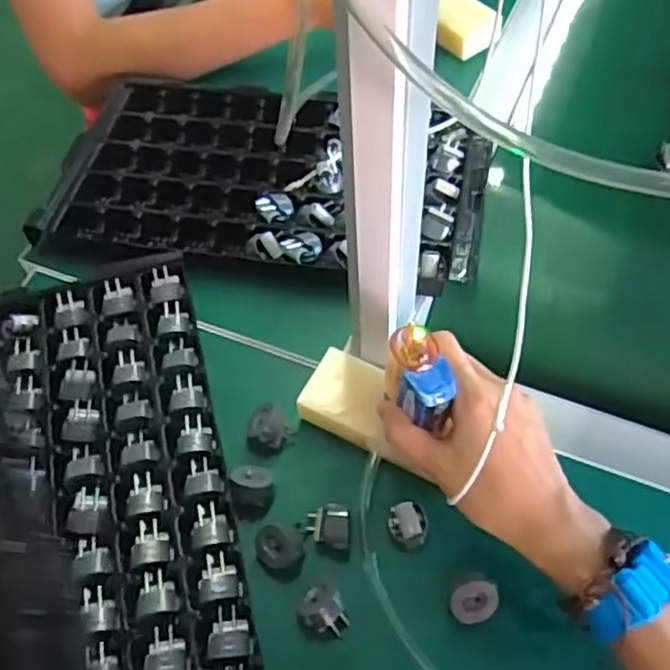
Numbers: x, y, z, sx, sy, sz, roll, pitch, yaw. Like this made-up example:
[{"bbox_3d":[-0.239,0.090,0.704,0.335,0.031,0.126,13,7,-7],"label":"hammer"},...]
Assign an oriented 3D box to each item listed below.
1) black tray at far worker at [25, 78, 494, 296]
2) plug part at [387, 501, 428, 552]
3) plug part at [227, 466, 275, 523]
[{"bbox_3d":[-0.056,-0.135,0.602,0.364,0.042,0.200,12,60,8],"label":"black tray at far worker"},{"bbox_3d":[0.047,0.121,0.450,0.025,0.022,0.026,-2,57,4],"label":"plug part"},{"bbox_3d":[-0.054,0.103,0.464,0.028,0.023,0.032,-16,58,-5],"label":"plug part"}]

